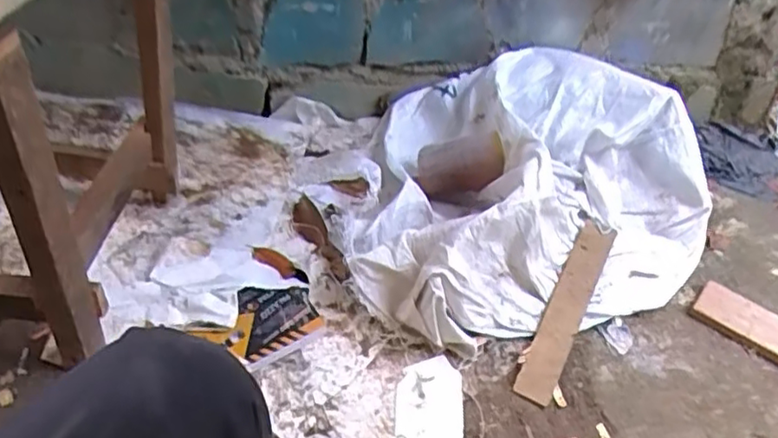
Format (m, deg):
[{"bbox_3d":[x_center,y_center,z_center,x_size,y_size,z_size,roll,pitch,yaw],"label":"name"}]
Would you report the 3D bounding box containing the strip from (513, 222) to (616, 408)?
[{"bbox_3d":[0.323,0.155,1.142,0.064,0.011,0.430,28,50,11],"label":"strip"}]

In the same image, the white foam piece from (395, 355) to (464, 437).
[{"bbox_3d":[0.062,0.305,0.943,0.100,0.008,0.231,5,39,-3],"label":"white foam piece"}]

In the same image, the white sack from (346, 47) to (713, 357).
[{"bbox_3d":[0.254,-0.102,1.320,0.779,0.220,0.690,-9,42,-20],"label":"white sack"}]

